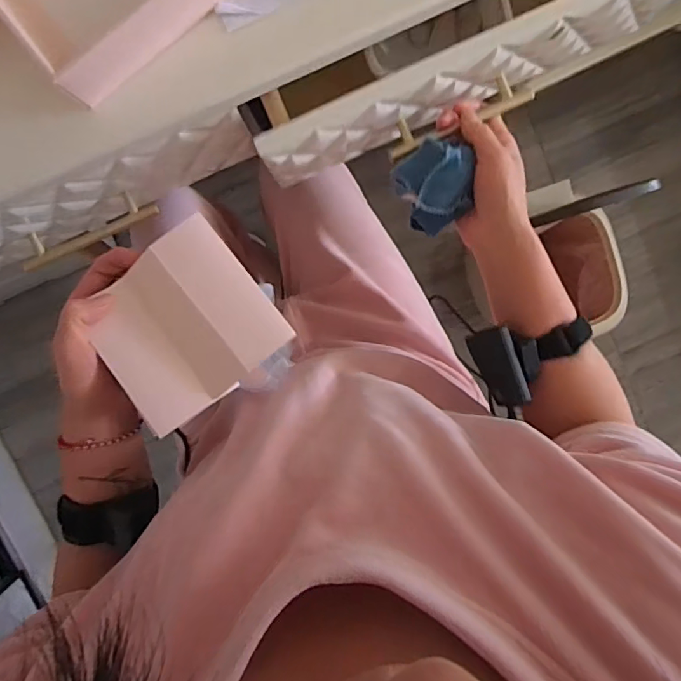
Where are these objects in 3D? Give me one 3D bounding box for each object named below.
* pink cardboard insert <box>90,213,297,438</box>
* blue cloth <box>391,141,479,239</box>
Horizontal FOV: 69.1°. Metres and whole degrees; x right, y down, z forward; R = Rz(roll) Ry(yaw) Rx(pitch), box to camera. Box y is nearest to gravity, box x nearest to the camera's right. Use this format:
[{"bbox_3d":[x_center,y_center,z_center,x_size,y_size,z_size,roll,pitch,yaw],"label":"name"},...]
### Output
[{"bbox_3d":[-0.117,-0.012,0.365,0.120,0.023,0.114,-38,95,4],"label":"pink cardboard insert"},{"bbox_3d":[0.083,-0.134,0.432,0.060,0.035,0.072,-19,96,3],"label":"blue cloth"}]

